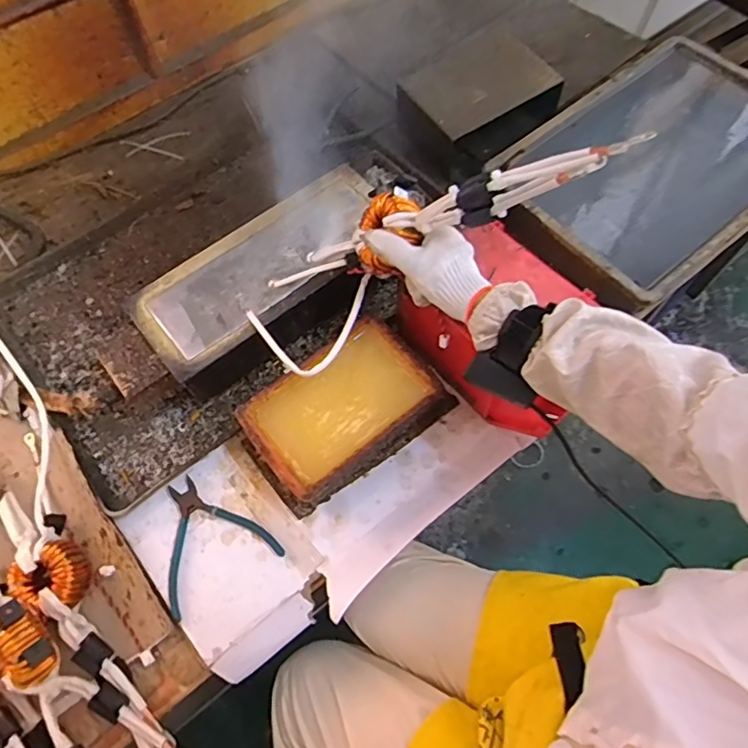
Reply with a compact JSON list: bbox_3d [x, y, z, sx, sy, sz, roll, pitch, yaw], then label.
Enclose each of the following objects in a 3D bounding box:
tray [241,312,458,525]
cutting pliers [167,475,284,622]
[{"bbox_3d":[-0.034,0.041,0.630,0.232,0.066,0.138,-36,68,-14],"label":"tray"},{"bbox_3d":[-0.187,0.176,0.607,0.128,0.006,0.133,-28,66,-11],"label":"cutting pliers"}]

